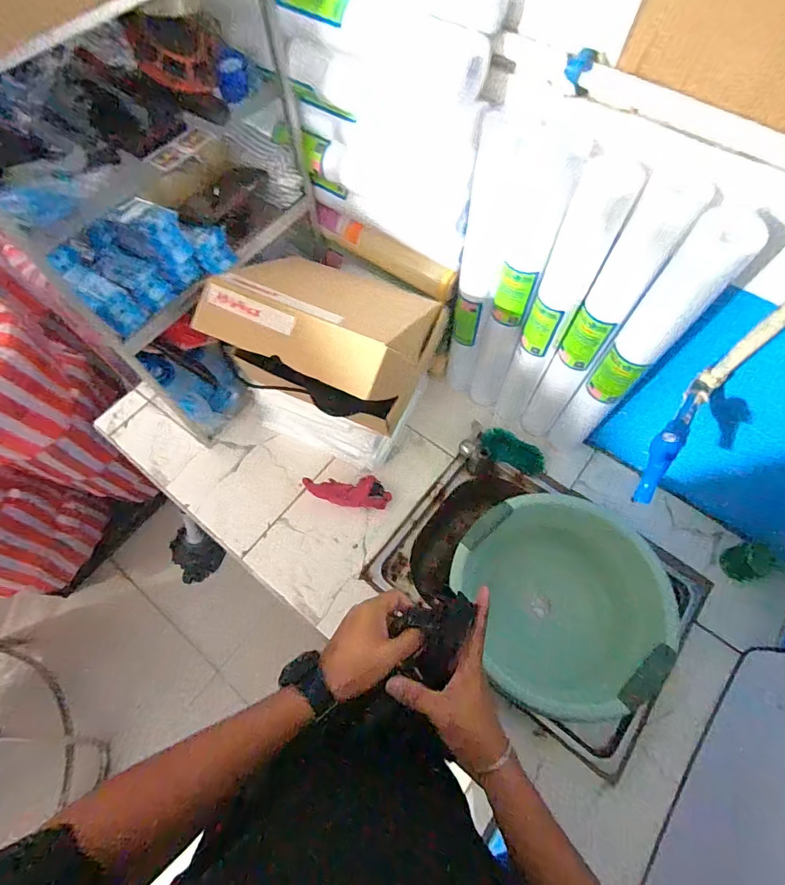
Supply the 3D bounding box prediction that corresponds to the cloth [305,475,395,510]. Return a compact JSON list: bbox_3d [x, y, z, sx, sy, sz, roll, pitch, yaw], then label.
[{"bbox_3d":[-0.084,0.092,0.829,0.161,0.041,0.062,3,65,2],"label":"cloth"}]

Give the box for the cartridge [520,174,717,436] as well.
[{"bbox_3d":[0.294,-0.155,0.678,0.073,0.492,0.071,19,67,10],"label":"cartridge"}]

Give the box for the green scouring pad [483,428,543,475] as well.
[{"bbox_3d":[0.236,0.019,0.872,0.129,0.015,0.063,28,102,8],"label":"green scouring pad"}]

